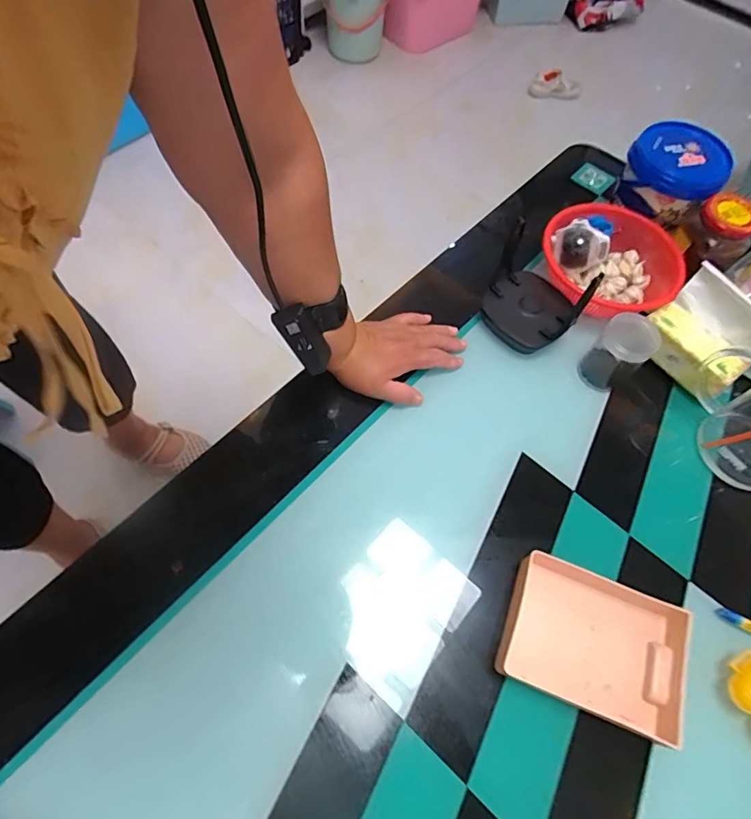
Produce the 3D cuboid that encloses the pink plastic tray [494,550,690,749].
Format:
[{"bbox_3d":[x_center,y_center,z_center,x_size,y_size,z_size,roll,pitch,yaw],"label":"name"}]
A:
[{"bbox_3d":[0.201,0.217,0.453,0.163,0.036,0.115,21,64,7],"label":"pink plastic tray"}]

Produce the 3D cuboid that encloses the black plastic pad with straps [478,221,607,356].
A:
[{"bbox_3d":[0.197,-0.147,0.599,0.120,0.123,0.111,33,66,13],"label":"black plastic pad with straps"}]

